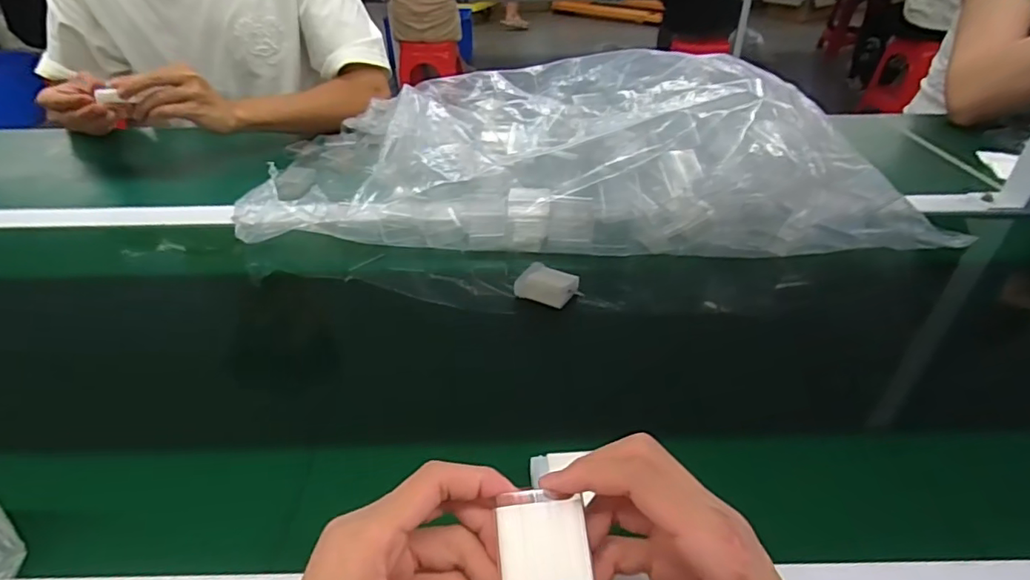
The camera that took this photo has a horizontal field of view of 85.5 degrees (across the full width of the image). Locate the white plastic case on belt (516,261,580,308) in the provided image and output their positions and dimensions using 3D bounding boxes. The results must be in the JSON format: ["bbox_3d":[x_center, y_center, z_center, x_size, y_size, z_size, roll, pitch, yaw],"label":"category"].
[{"bbox_3d":[0.030,-0.007,0.516,0.052,0.020,0.041,18,40,23],"label":"white plastic case on belt"}]

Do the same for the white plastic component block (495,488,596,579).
[{"bbox_3d":[0.014,0.114,0.246,0.038,0.005,0.048,-5,63,-8],"label":"white plastic component block"}]

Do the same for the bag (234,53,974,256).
[{"bbox_3d":[0.062,-0.182,0.669,0.713,0.124,0.338,3,37,5],"label":"bag"}]

